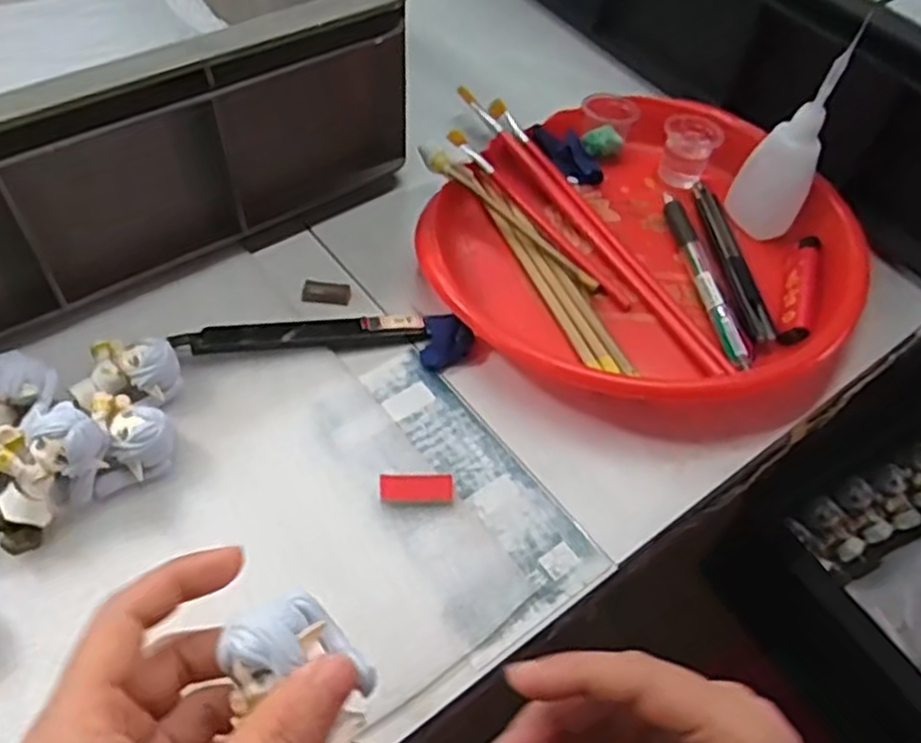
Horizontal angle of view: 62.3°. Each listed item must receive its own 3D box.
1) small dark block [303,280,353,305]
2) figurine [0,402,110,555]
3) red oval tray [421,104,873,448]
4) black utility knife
[{"bbox_3d":[-0.076,-0.046,0.436,0.027,0.004,0.015,2,53,-4],"label":"small dark block"},{"bbox_3d":[-0.180,0.044,0.328,0.030,0.047,0.057,34,57,19],"label":"figurine"},{"bbox_3d":[0.106,-0.069,0.448,0.235,0.040,0.230,40,59,22],"label":"red oval tray"},{"bbox_3d":[-0.083,-0.020,0.407,0.128,0.014,0.015,-5,53,-9],"label":"black utility knife"}]

